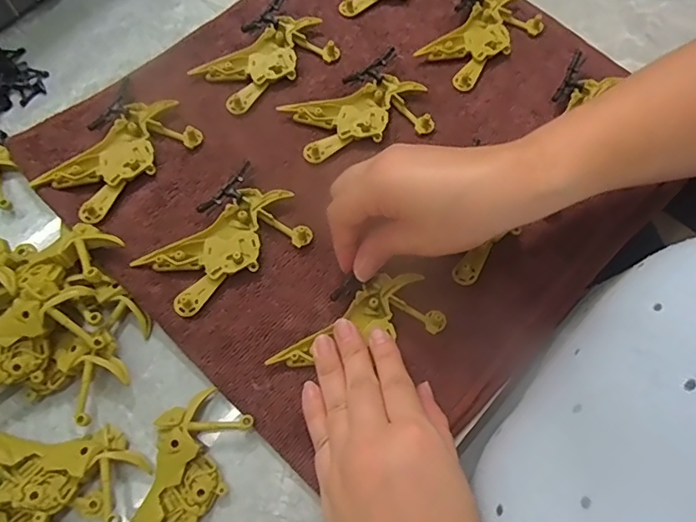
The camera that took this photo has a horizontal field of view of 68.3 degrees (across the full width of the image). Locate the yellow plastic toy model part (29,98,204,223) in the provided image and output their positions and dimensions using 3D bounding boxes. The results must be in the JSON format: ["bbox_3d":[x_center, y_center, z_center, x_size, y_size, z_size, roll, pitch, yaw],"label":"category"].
[{"bbox_3d":[-0.153,-0.071,0.353,0.049,0.011,0.100,40,72,13],"label":"yellow plastic toy model part"}]

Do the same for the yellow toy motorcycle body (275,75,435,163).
[{"bbox_3d":[0.010,-0.106,0.377,0.100,0.008,0.048,-17,70,-9],"label":"yellow toy motorcycle body"}]

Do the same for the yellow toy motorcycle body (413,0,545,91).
[{"bbox_3d":[0.107,-0.177,0.408,0.100,0.014,0.047,-41,75,-17],"label":"yellow toy motorcycle body"}]

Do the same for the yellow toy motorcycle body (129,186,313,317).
[{"bbox_3d":[-0.078,-0.010,0.333,0.100,0.009,0.050,-32,73,-14],"label":"yellow toy motorcycle body"}]

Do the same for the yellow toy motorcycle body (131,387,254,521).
[{"bbox_3d":[-0.092,0.122,0.283,0.047,0.015,0.096,19,68,5],"label":"yellow toy motorcycle body"}]

